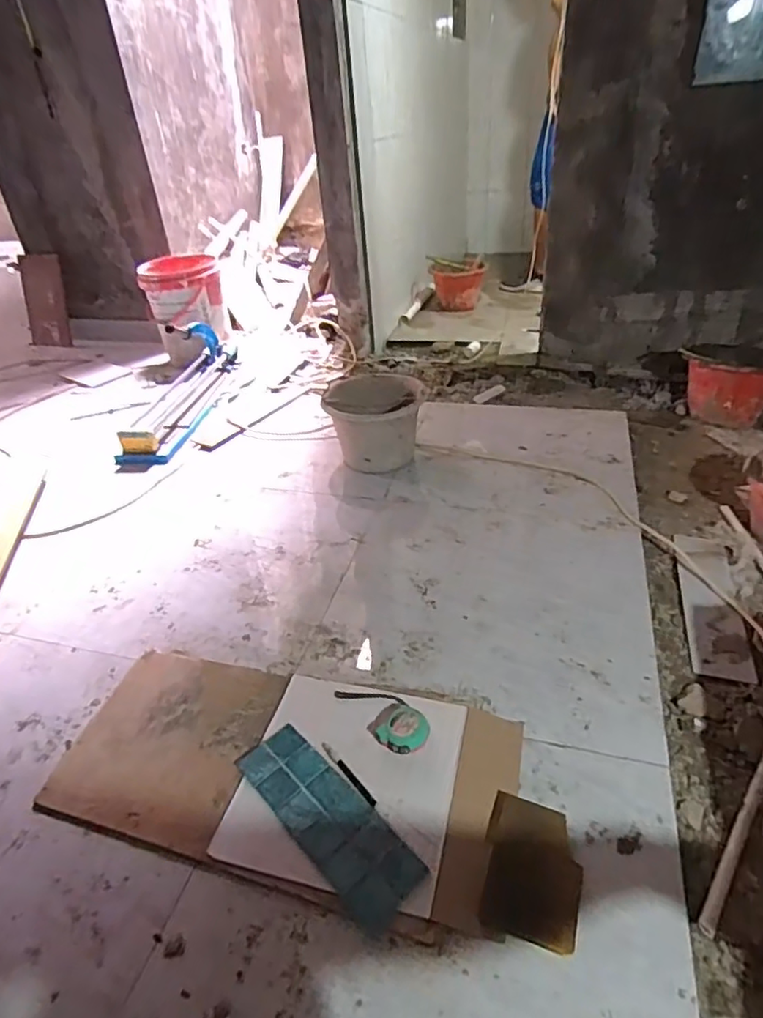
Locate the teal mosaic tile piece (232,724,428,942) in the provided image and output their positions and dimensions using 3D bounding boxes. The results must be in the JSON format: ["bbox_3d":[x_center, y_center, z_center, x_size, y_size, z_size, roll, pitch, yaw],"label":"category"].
[{"bbox_3d":[-0.077,0.411,0.796,0.100,0.013,0.303,-33,41,-29],"label":"teal mosaic tile piece"}]

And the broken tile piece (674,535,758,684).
[{"bbox_3d":[0.644,0.173,1.146,0.098,0.016,0.395,8,36,17],"label":"broken tile piece"}]

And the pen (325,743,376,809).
[{"bbox_3d":[-0.047,0.378,0.838,0.012,0.009,0.122,-27,41,-29],"label":"pen"}]

